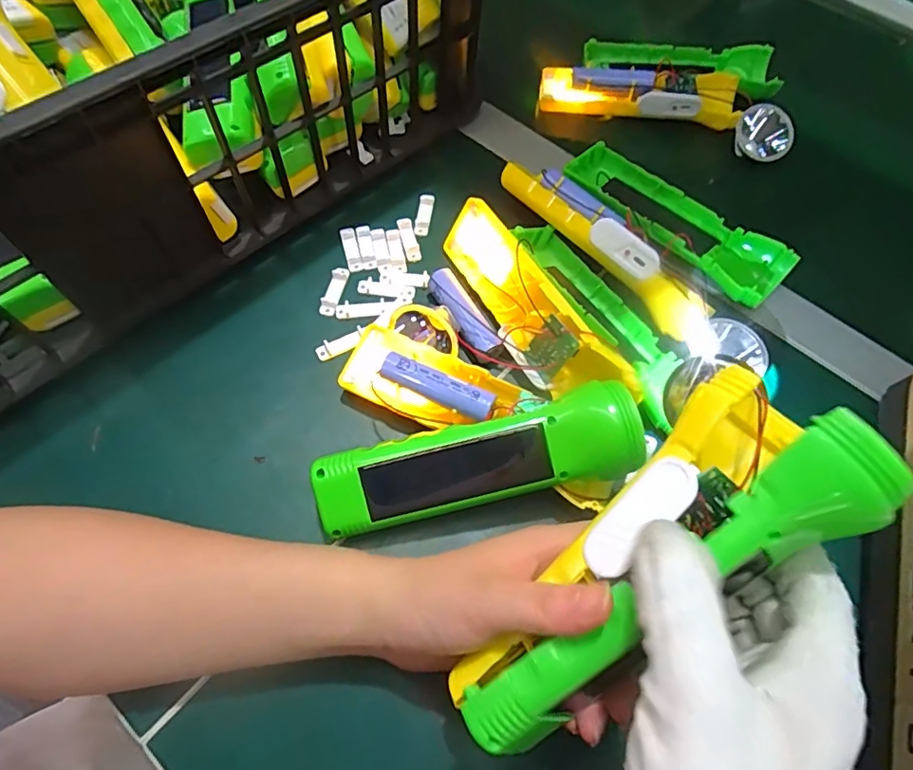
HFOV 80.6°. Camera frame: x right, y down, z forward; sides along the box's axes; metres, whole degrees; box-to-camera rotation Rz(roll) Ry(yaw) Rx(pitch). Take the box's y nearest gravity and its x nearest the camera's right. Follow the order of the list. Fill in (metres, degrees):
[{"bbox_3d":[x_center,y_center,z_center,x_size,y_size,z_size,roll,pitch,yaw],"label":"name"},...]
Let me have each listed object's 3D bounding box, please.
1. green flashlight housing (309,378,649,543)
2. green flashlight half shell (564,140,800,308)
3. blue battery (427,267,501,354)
[{"bbox_3d":[0.011,0.042,0.277,0.164,0.043,0.048,-12,64,-9],"label":"green flashlight housing"},{"bbox_3d":[0.146,-0.113,0.375,0.051,0.022,0.163,-41,72,-21],"label":"green flashlight half shell"},{"bbox_3d":[0.003,-0.044,0.332,0.018,0.020,0.060,-28,68,-16],"label":"blue battery"}]

